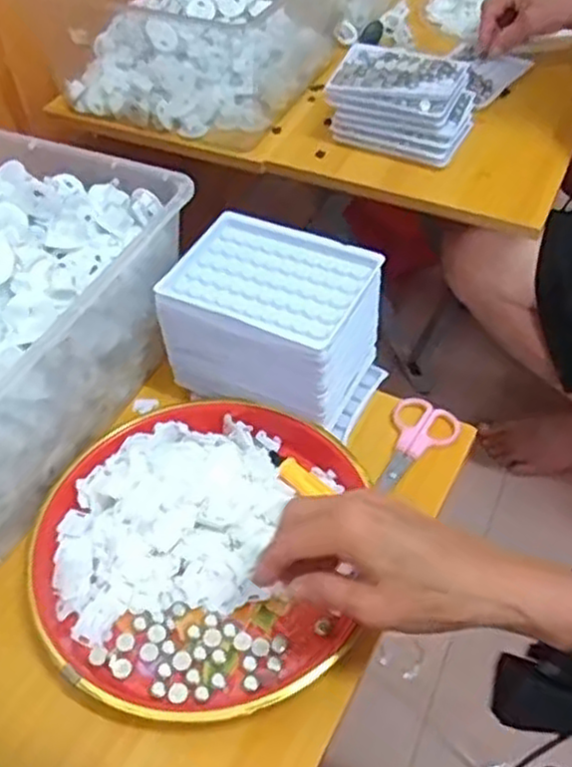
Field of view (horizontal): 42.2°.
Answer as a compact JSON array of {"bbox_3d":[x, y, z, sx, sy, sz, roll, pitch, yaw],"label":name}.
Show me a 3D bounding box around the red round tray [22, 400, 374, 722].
[{"bbox_3d":[-0.050,0.102,0.477,0.215,0.025,0.204,-1,50,1],"label":"red round tray"}]

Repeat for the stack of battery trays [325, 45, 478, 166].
[{"bbox_3d":[0.124,-0.302,0.787,0.146,0.067,0.097,15,52,13],"label":"stack of battery trays"}]

